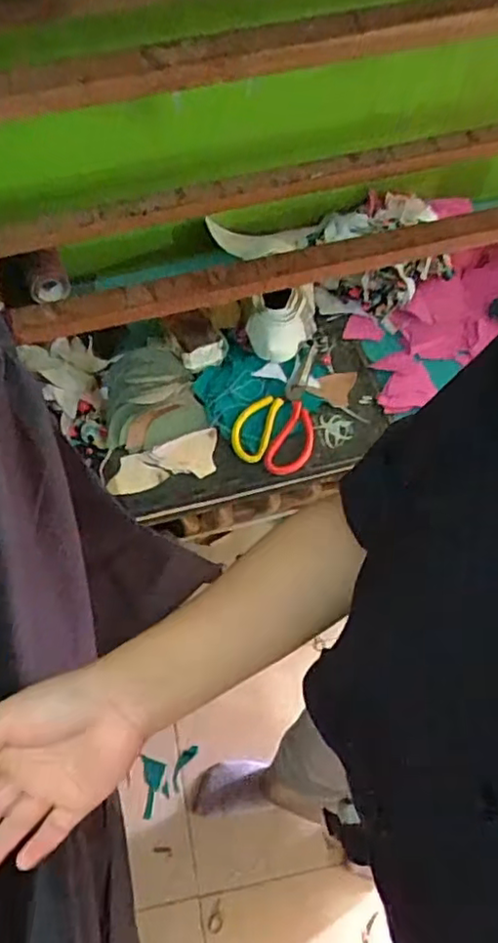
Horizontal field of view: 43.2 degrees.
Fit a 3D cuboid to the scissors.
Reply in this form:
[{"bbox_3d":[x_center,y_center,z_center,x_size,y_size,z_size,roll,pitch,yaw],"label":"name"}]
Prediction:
[{"bbox_3d":[0.048,-0.101,0.879,0.106,0.035,0.213,12,62,9],"label":"scissors"}]

